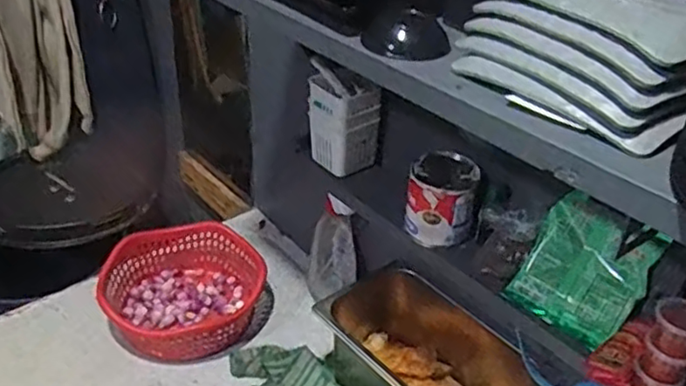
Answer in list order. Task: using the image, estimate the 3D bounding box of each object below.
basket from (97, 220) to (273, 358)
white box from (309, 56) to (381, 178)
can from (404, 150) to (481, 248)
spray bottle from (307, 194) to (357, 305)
[{"bbox_3d":[-0.234,0.138,0.946,0.222,0.068,0.222,-9,36,-14],"label":"basket"},{"bbox_3d":[0.002,-0.097,0.807,0.076,0.128,0.069,-24,43,-34],"label":"white box"},{"bbox_3d":[0.112,0.004,0.712,0.075,0.086,0.081,2,34,-2],"label":"can"},{"bbox_3d":[-0.014,0.074,0.960,0.071,0.194,0.070,1,35,0],"label":"spray bottle"}]

